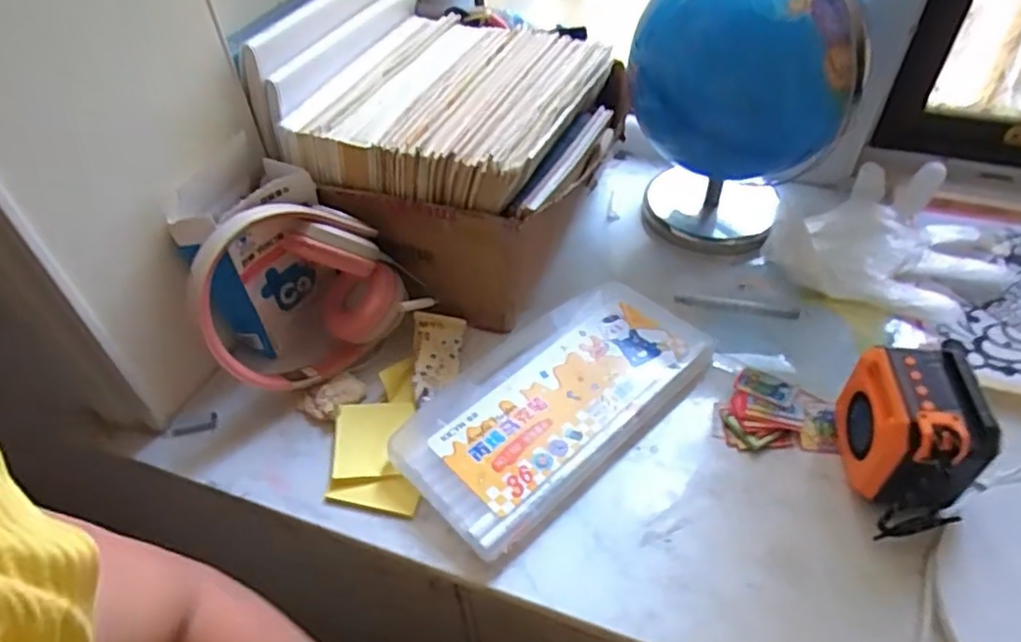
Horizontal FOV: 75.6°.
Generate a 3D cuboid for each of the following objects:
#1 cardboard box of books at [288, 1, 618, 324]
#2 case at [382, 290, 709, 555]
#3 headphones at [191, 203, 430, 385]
[{"bbox_3d":[-0.036,-0.168,0.688,0.259,0.176,0.293,17,50,18],"label":"cardboard box of books"},{"bbox_3d":[0.041,0.066,0.574,0.284,0.031,0.143,-35,54,-27],"label":"case"},{"bbox_3d":[-0.179,-0.030,0.583,0.184,0.141,0.098,-19,49,-15],"label":"headphones"}]

